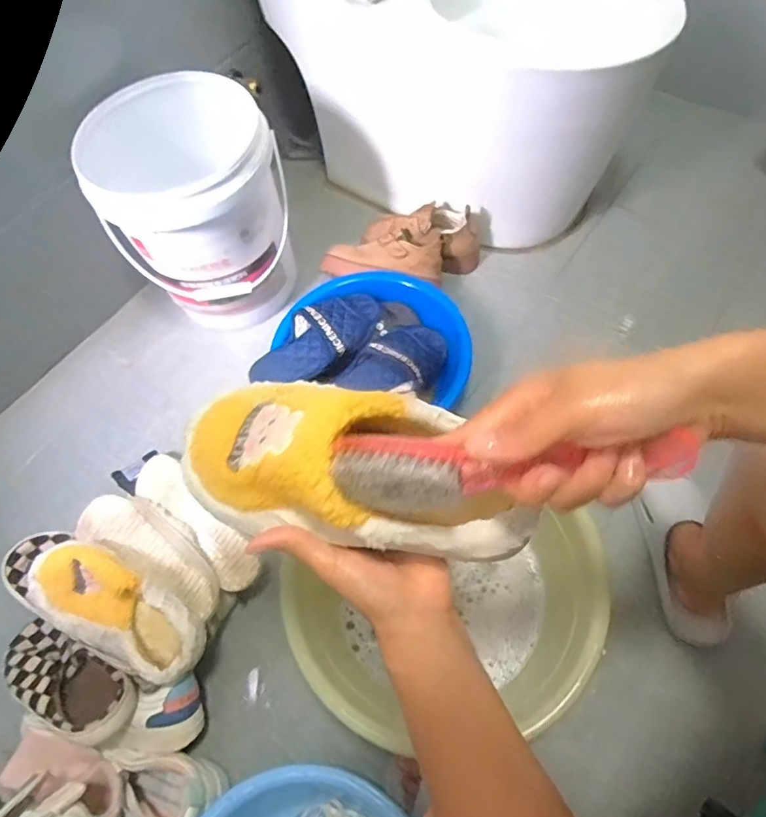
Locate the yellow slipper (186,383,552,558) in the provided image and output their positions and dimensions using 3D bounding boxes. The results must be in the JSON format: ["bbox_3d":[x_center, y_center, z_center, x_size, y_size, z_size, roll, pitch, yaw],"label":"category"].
[{"bbox_3d":[-0.023,0.032,0.341,0.236,0.067,0.104,13,61,13],"label":"yellow slipper"}]

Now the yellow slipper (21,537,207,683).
[{"bbox_3d":[-0.358,0.257,0.682,0.259,0.072,0.107,24,67,17],"label":"yellow slipper"}]

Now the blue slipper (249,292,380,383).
[{"bbox_3d":[-0.114,-0.117,0.920,0.264,0.059,0.115,-35,65,-13],"label":"blue slipper"}]

